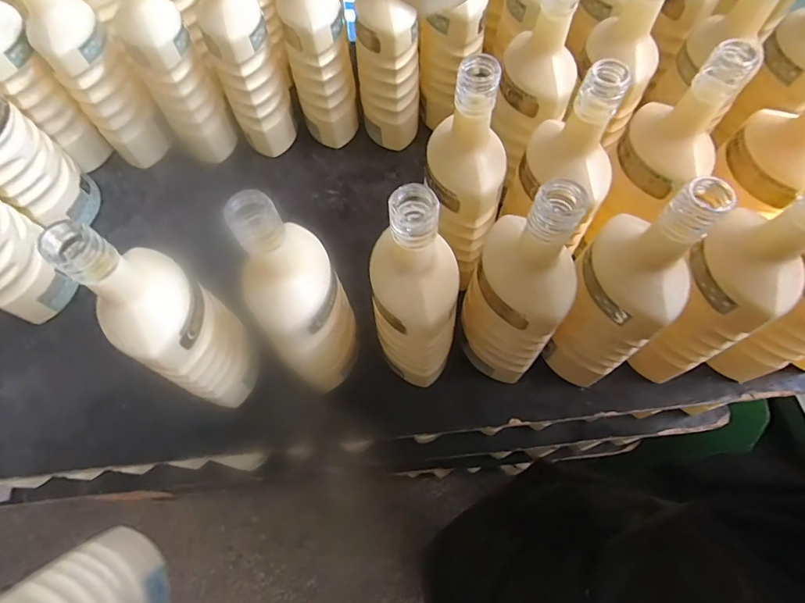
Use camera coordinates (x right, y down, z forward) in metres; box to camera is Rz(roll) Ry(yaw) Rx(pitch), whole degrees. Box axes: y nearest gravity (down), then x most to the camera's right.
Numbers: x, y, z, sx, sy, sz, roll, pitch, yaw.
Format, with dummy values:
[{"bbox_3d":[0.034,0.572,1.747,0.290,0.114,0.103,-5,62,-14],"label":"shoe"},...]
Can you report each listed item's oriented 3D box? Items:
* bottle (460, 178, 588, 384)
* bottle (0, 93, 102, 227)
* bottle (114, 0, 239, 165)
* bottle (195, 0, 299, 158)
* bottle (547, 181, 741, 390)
[{"bbox_3d":[0.087,-0.002,0.354,0.071,0.222,0.066,12,67,6],"label":"bottle"},{"bbox_3d":[-0.438,-0.175,0.467,0.083,0.242,0.083,35,71,15],"label":"bottle"},{"bbox_3d":[-0.269,-0.277,0.500,0.072,0.233,0.086,-31,69,-12],"label":"bottle"},{"bbox_3d":[-0.186,-0.288,0.509,0.073,0.241,0.066,-25,68,-10],"label":"bottle"},{"bbox_3d":[0.180,-0.002,0.369,0.084,0.228,0.067,35,71,15],"label":"bottle"}]

